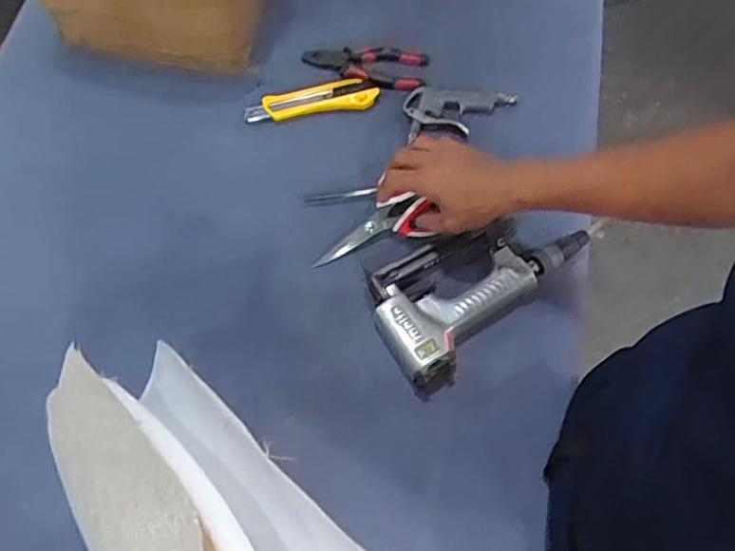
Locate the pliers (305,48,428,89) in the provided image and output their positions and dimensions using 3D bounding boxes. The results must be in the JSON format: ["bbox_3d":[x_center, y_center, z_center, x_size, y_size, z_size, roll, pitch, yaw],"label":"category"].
[{"bbox_3d":[-0.001,-0.258,0.752,0.151,0.027,0.056,-1,68,-1],"label":"pliers"}]

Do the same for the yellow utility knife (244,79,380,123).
[{"bbox_3d":[-0.066,-0.211,0.726,0.156,0.020,0.035,-8,68,-4],"label":"yellow utility knife"}]

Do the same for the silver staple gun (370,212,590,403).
[{"bbox_3d":[0.112,0.003,0.657,0.248,0.045,0.130,-35,72,-13],"label":"silver staple gun"}]

